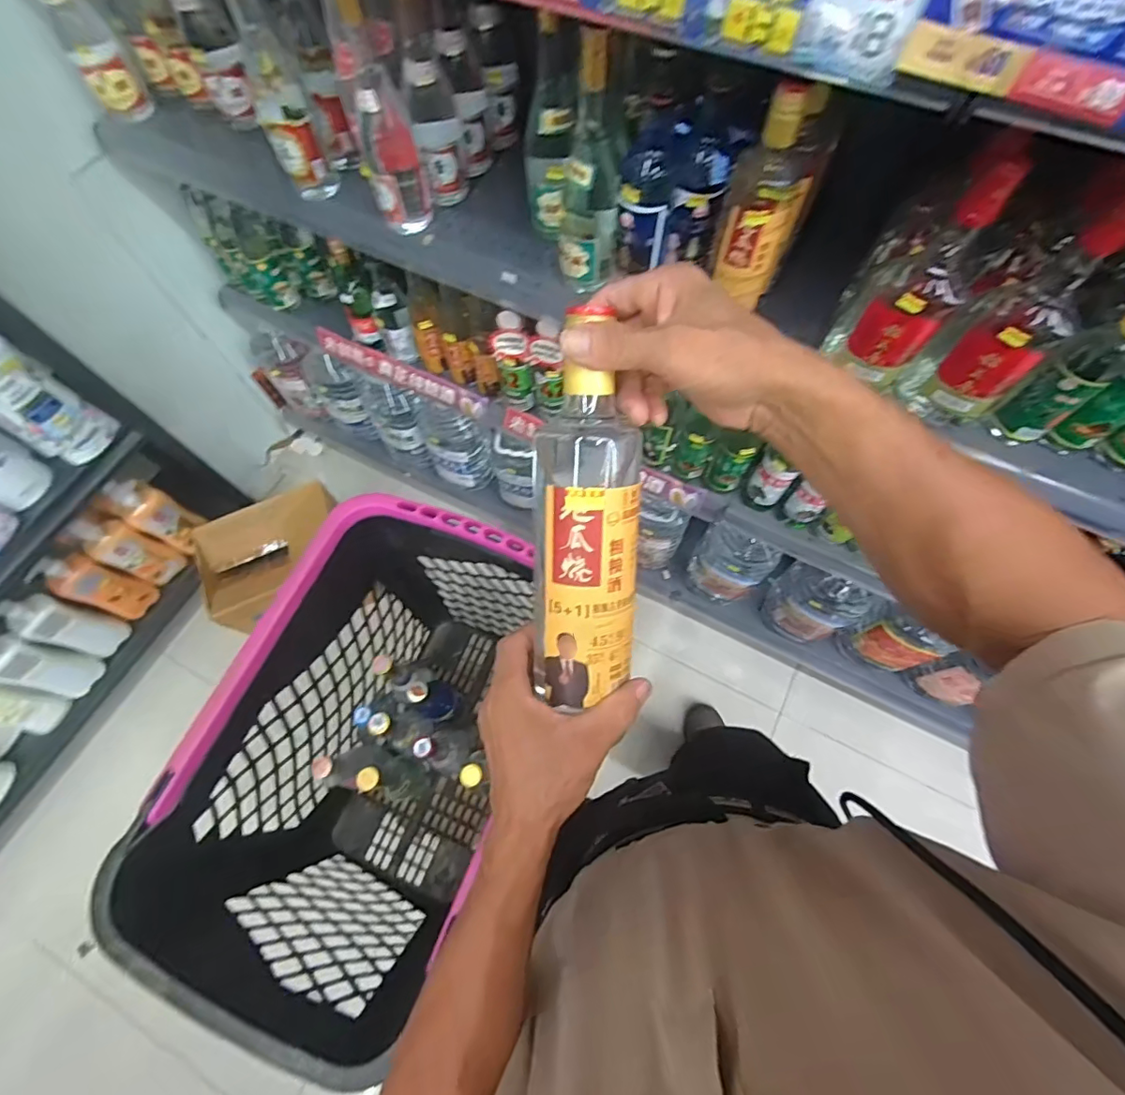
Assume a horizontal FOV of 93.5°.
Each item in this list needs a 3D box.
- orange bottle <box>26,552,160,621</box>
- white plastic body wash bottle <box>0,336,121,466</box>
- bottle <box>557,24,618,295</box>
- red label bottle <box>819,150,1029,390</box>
[{"bbox_3d":[-1.032,0.088,1.185,0.054,0.243,0.091,16,69,8],"label":"orange bottle"},{"bbox_3d":[-0.912,-0.250,0.901,0.065,0.260,0.119,31,71,13],"label":"white plastic body wash bottle"},{"bbox_3d":[0.030,-0.415,0.602,0.068,0.262,0.059,-1,67,1],"label":"bottle"},{"bbox_3d":[0.368,-0.281,0.540,0.095,0.217,0.098,39,73,16],"label":"red label bottle"}]

